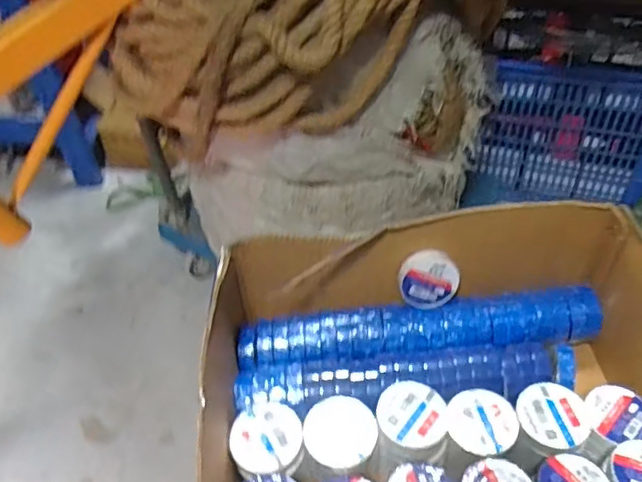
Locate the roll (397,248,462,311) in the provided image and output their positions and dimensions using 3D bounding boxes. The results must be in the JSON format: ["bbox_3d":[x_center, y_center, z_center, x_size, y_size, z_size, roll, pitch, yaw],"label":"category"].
[{"bbox_3d":[0.125,0.044,0.693,0.068,0.074,0.018,-1,24,-4],"label":"roll"}]

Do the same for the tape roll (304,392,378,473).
[{"bbox_3d":[0.020,0.188,0.587,0.069,0.018,0.068,10,47,15],"label":"tape roll"}]

